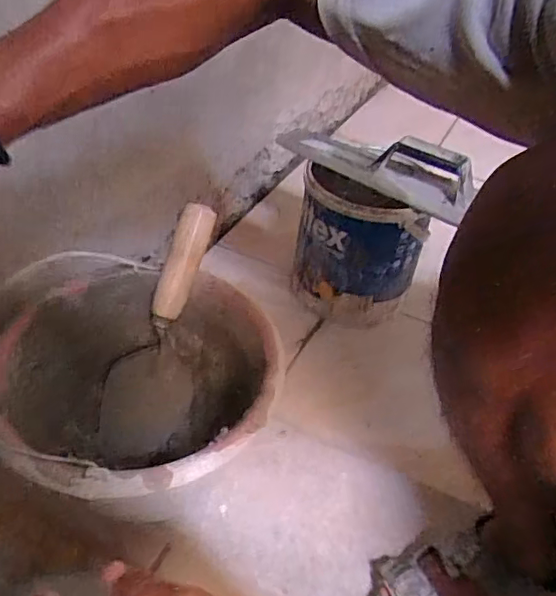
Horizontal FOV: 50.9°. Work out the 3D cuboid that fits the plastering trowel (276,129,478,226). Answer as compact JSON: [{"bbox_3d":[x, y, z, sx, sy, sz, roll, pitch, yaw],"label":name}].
[{"bbox_3d":[0.142,-0.197,0.784,0.271,0.067,0.101,34,47,27],"label":"plastering trowel"}]

